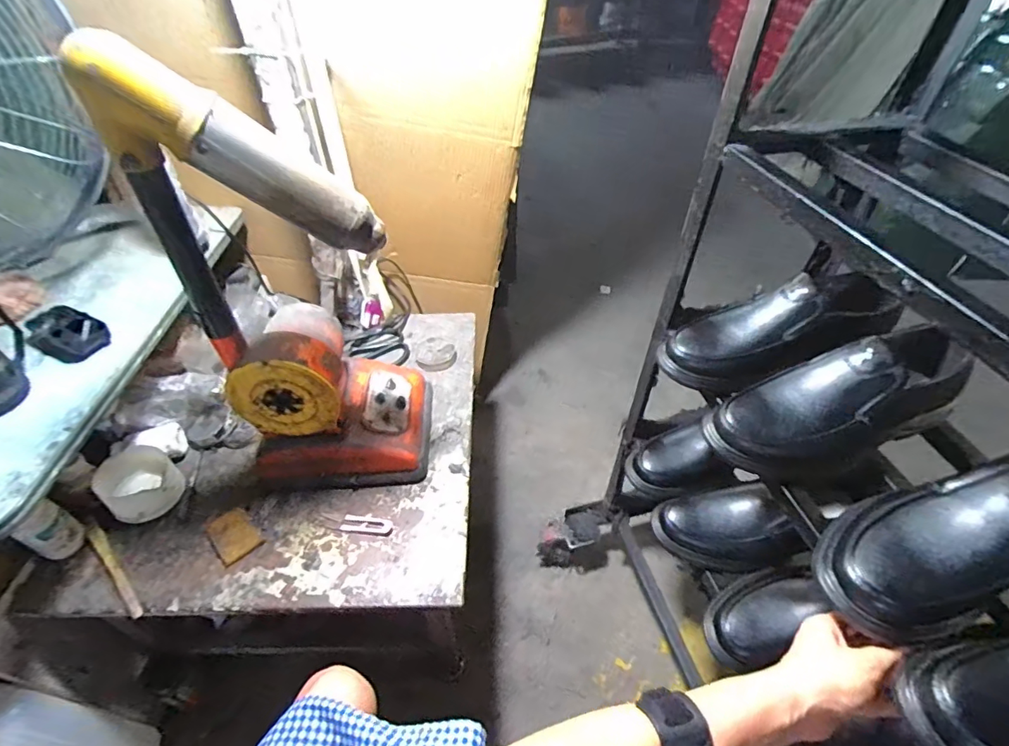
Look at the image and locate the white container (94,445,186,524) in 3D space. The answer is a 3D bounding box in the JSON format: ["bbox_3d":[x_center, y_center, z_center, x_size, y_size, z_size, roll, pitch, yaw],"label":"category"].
[{"bbox_3d":[-0.497,0.149,0.663,0.080,0.063,0.083,0,45,0],"label":"white container"}]

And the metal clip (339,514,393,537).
[{"bbox_3d":[-0.187,0.207,0.666,0.069,0.007,0.028,4,46,5],"label":"metal clip"}]

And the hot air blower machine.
[{"bbox_3d":[-0.229,-0.083,0.574,0.215,0.507,0.181,-1,45,0],"label":"hot air blower machine"}]

